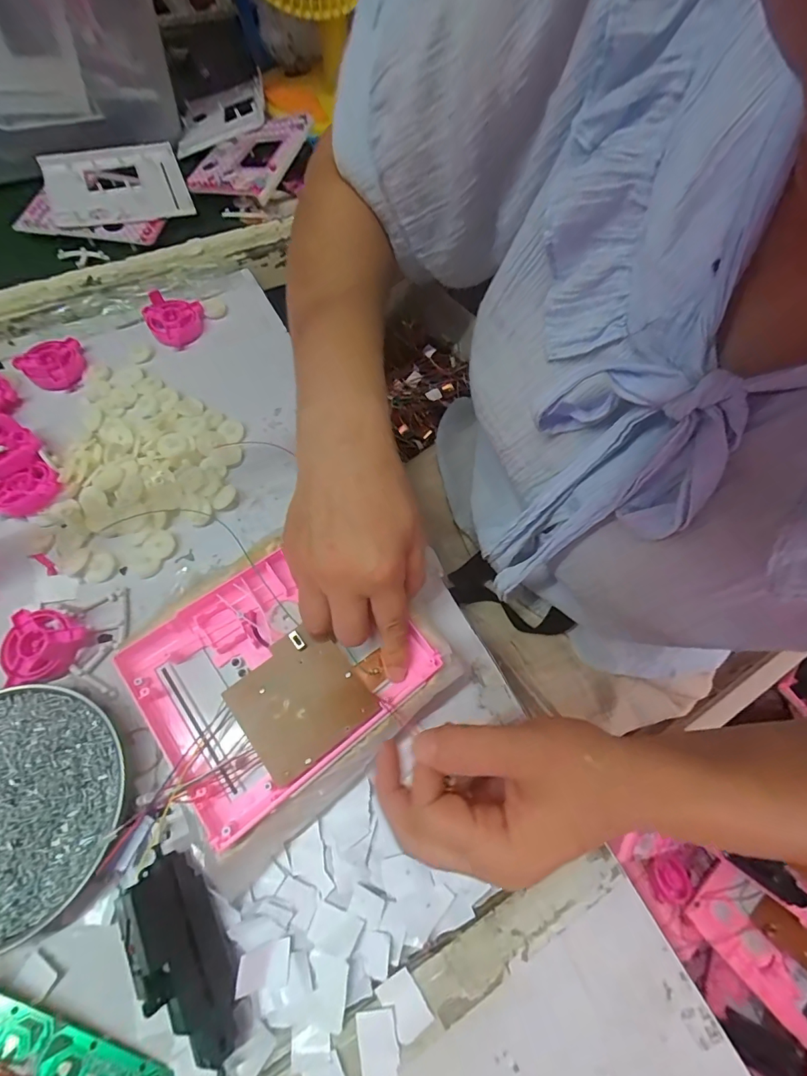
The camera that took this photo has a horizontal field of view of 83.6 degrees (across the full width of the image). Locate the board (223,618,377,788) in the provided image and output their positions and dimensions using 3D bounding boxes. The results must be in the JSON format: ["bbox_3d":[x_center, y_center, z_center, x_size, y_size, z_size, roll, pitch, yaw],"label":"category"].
[{"bbox_3d":[-0.065,0.099,0.282,0.073,0.009,0.072,-34,70,-17],"label":"board"}]

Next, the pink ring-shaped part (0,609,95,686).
[{"bbox_3d":[-0.250,0.075,0.312,0.052,0.019,0.050,1,64,-2],"label":"pink ring-shaped part"}]

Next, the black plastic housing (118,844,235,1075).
[{"bbox_3d":[-0.122,0.227,0.243,0.042,0.028,0.098,-30,70,-16],"label":"black plastic housing"}]

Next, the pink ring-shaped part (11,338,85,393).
[{"bbox_3d":[-0.321,-0.161,0.417,0.053,0.018,0.047,-40,73,-19],"label":"pink ring-shaped part"}]

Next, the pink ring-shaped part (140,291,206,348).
[{"bbox_3d":[-0.226,-0.220,0.446,0.054,0.021,0.051,-31,70,-16],"label":"pink ring-shaped part"}]

